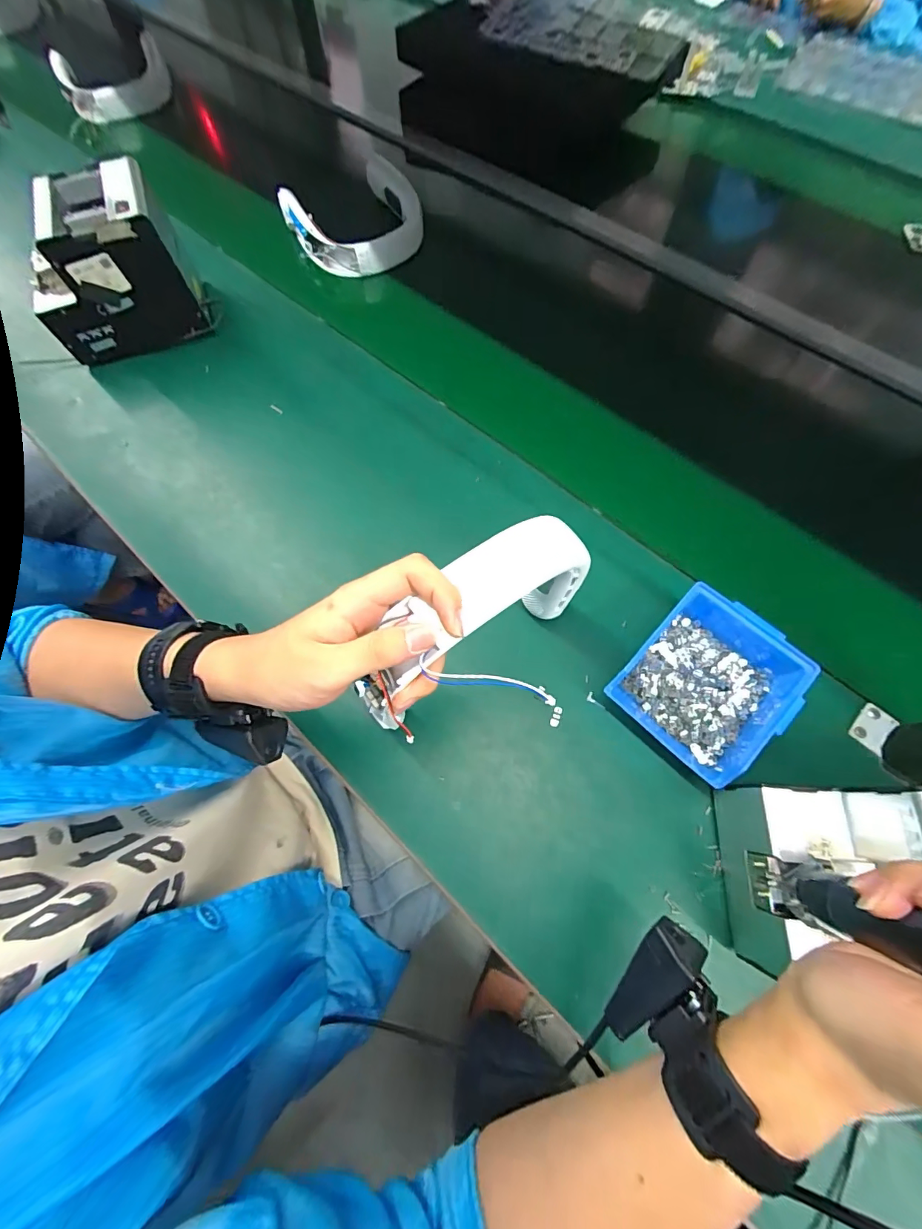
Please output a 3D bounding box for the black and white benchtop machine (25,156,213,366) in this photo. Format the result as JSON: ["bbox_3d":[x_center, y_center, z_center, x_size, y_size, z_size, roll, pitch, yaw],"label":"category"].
[{"bbox_3d":[-0.450,-0.436,0.590,0.178,0.160,0.125,-20,69,-5],"label":"black and white benchtop machine"}]

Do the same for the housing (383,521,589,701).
[{"bbox_3d":[0.043,-0.012,0.347,0.042,0.200,0.121,49,112,20],"label":"housing"}]

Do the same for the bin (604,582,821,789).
[{"bbox_3d":[0.225,0.061,0.406,0.138,0.058,0.131,-43,73,-13],"label":"bin"}]

